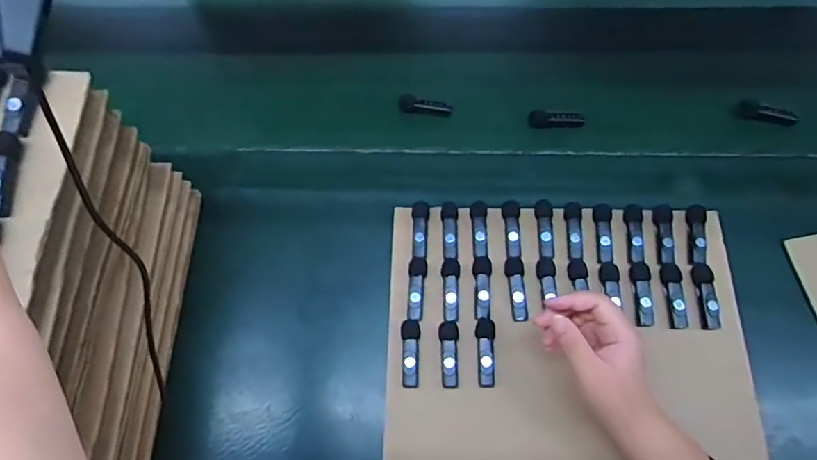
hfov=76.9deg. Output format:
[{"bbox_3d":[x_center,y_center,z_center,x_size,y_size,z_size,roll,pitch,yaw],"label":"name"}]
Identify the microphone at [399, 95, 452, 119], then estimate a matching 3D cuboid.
[{"bbox_3d":[0.021,-0.154,0.639,0.064,0.017,0.019,3,65,3],"label":"microphone"}]

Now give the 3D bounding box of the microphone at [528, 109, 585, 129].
[{"bbox_3d":[0.180,-0.134,0.626,0.064,0.018,0.020,5,65,5],"label":"microphone"}]

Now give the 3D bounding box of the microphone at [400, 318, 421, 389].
[{"bbox_3d":[0.003,0.122,0.511,0.019,0.009,0.066,-3,65,1],"label":"microphone"}]

